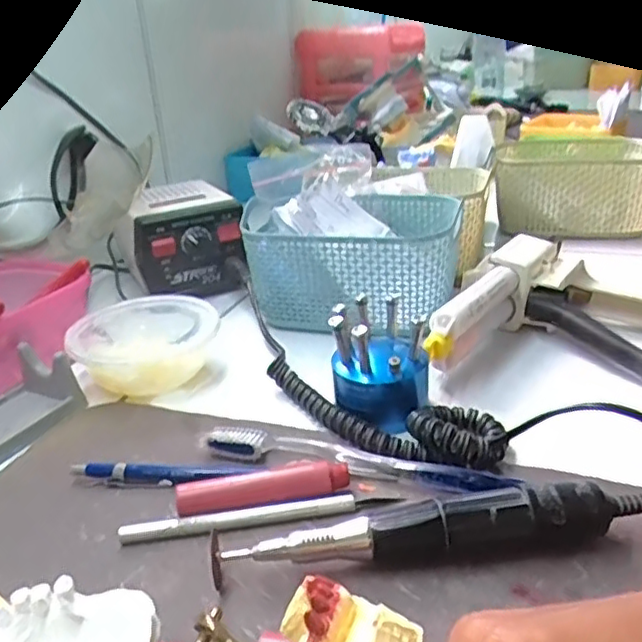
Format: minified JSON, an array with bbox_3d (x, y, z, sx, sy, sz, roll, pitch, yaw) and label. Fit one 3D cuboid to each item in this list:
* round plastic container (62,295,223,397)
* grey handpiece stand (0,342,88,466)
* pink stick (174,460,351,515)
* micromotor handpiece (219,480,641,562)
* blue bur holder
[{"bbox_3d":[-0.129,0.019,0.480,0.100,0.043,0.100,-4,25,2],"label":"round plastic container"},{"bbox_3d":[-0.206,0.054,0.411,0.061,0.035,0.097,7,27,22],"label":"grey handpiece stand"},{"bbox_3d":[-0.029,0.085,0.331,0.086,0.017,0.013,-7,25,-6],"label":"pink stick"},{"bbox_3d":[0.053,0.091,0.291,0.184,0.030,0.020,-4,25,0],"label":"micromotor handpiece"},{"bbox_3d":[0.036,0.022,0.394,0.056,0.063,0.052,1,25,12],"label":"blue bur holder"}]

